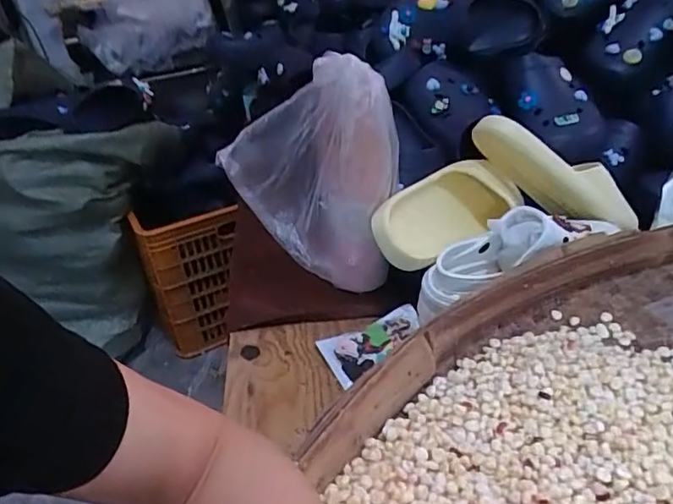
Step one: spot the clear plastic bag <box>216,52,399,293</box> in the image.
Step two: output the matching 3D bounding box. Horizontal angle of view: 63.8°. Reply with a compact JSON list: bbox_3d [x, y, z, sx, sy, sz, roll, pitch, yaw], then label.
[{"bbox_3d":[-0.028,-0.077,0.579,0.175,0.237,0.048,7,34,18],"label":"clear plastic bag"}]

